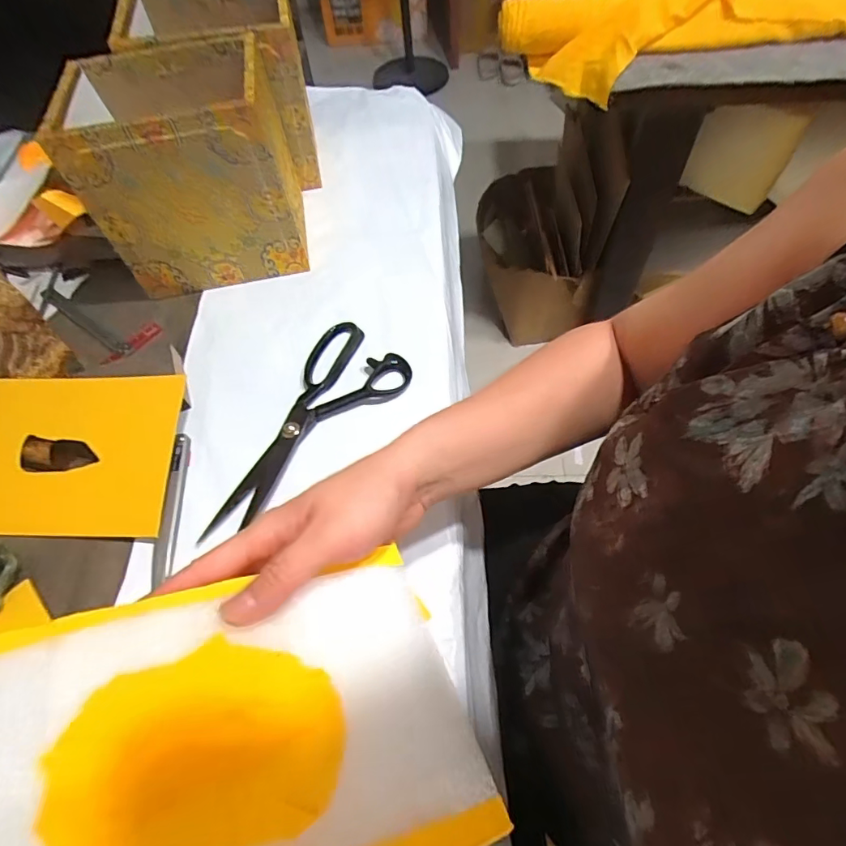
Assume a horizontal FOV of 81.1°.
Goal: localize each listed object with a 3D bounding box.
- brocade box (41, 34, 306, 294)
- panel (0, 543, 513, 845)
[{"bbox_3d":[-0.239,-0.271,0.527,0.181,0.178,0.162,-11,58,-3],"label":"brocade box"},{"bbox_3d":[-0.077,0.131,0.208,0.197,0.013,0.142,-4,44,-26],"label":"panel"}]

